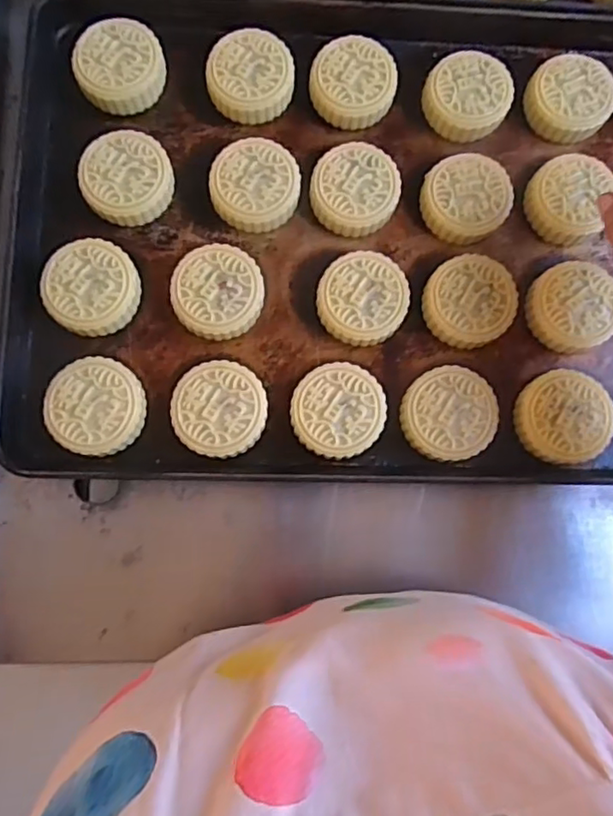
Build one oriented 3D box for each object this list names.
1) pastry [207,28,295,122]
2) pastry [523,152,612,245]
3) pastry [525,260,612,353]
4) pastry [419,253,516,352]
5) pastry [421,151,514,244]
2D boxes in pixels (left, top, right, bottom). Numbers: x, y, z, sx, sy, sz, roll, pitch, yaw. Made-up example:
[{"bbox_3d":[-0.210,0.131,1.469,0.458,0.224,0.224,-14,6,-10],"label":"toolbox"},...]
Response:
[{"bbox_3d":[-0.047,-0.275,0.508,0.070,0.022,0.072,7,91,-2],"label":"pastry"},{"bbox_3d":[0.219,-0.173,0.508,0.068,0.026,0.071,21,87,4],"label":"pastry"},{"bbox_3d":[0.214,-0.080,0.493,0.064,0.035,0.069,0,71,-1],"label":"pastry"},{"bbox_3d":[0.130,-0.086,0.489,0.070,0.026,0.069,0,71,-1],"label":"pastry"},{"bbox_3d":[0.131,-0.172,0.505,0.069,0.030,0.066,0,71,-1],"label":"pastry"}]

